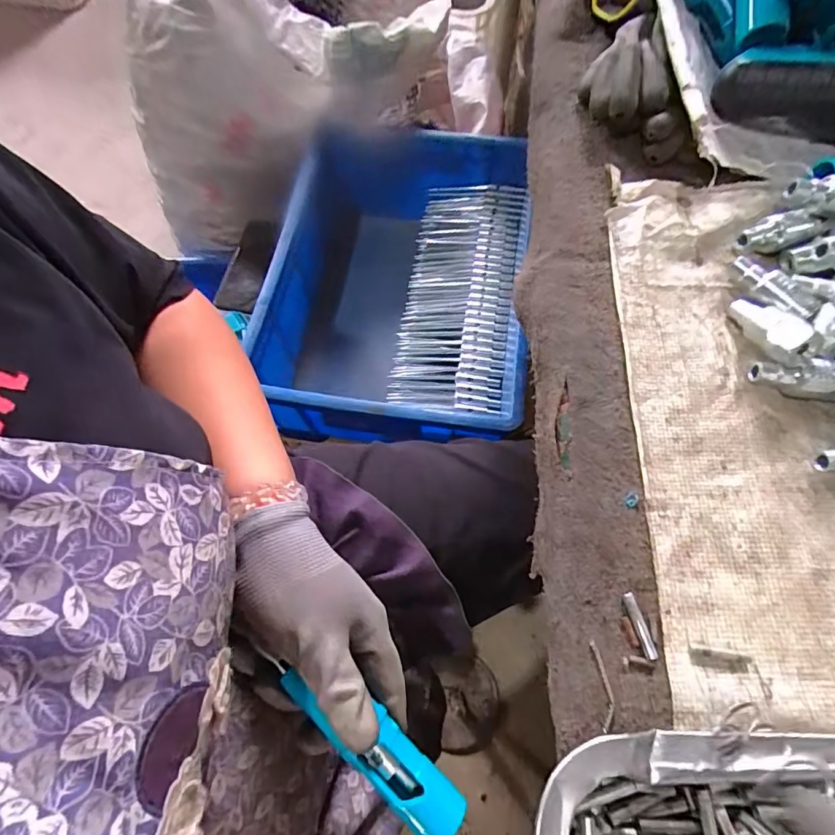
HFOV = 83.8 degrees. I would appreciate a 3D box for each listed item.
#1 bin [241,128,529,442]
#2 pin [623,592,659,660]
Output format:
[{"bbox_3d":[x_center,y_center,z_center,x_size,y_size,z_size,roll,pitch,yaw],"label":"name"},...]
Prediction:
[{"bbox_3d":[-0.020,-0.164,0.594,0.288,0.150,0.407,6,68,4],"label":"bin"},{"bbox_3d":[0.106,0.099,0.222,0.006,0.004,0.029,-16,68,-5],"label":"pin"}]

